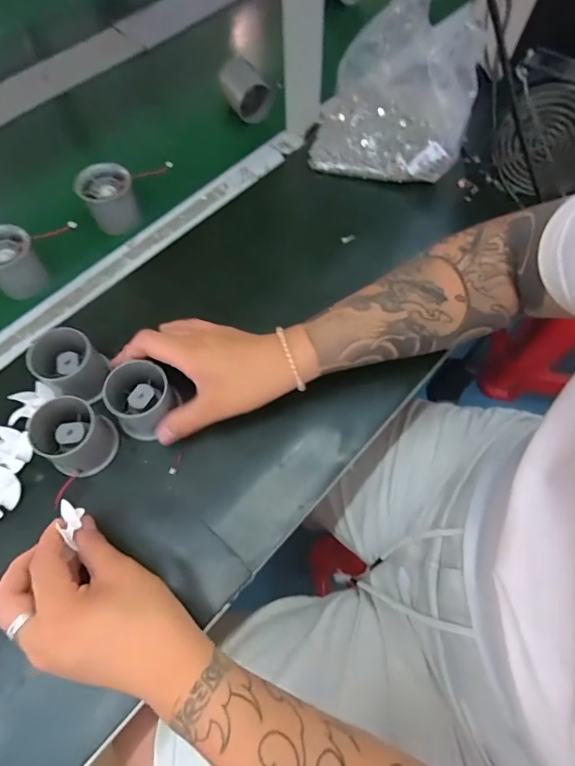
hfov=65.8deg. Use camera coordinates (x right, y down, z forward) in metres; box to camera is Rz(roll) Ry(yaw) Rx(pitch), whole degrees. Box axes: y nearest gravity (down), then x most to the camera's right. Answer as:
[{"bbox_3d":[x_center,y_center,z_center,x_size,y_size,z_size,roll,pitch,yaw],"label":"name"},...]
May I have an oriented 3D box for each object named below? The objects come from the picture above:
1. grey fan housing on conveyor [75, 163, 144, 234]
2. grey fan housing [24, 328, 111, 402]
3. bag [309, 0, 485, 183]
[{"bbox_3d":[-0.195,-0.203,0.492,0.055,0.050,0.055,0,65,1],"label":"grey fan housing on conveyor"},{"bbox_3d":[-0.189,-0.015,0.391,0.061,0.044,0.051,36,70,16],"label":"grey fan housing"},{"bbox_3d":[0.125,-0.345,0.517,0.167,0.128,0.165,10,65,6],"label":"bag"}]

